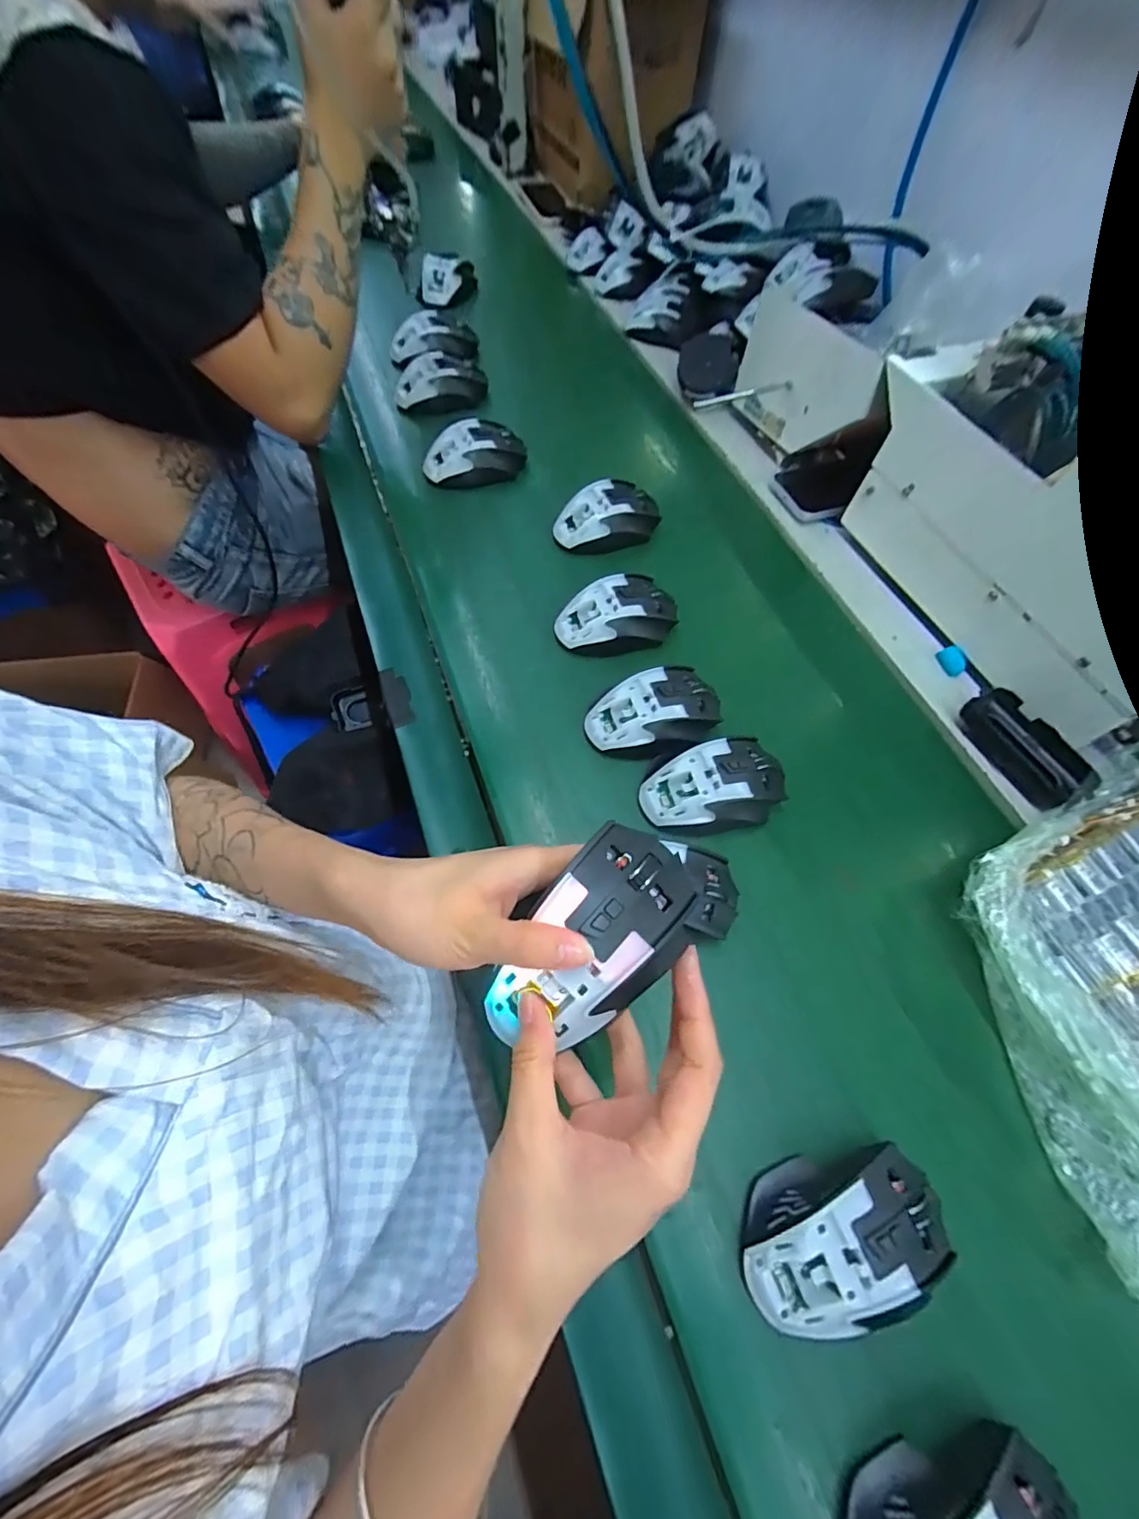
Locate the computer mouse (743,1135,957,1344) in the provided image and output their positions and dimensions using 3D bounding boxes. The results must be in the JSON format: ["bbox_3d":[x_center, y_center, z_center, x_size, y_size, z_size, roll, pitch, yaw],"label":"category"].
[{"bbox_3d":[0.152,0.263,0.294,0.110,0.040,0.069,-9,59,-9],"label":"computer mouse"}]

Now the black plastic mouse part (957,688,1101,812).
[{"bbox_3d":[0.383,-0.009,0.452,0.057,0.025,0.106,-16,61,-13],"label":"black plastic mouse part"}]

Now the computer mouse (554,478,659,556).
[{"bbox_3d":[0.040,-0.254,0.565,0.111,0.043,0.061,-19,61,-14],"label":"computer mouse"}]

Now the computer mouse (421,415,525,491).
[{"bbox_3d":[-0.107,-0.341,0.609,0.112,0.054,0.057,-12,60,-11],"label":"computer mouse"}]

